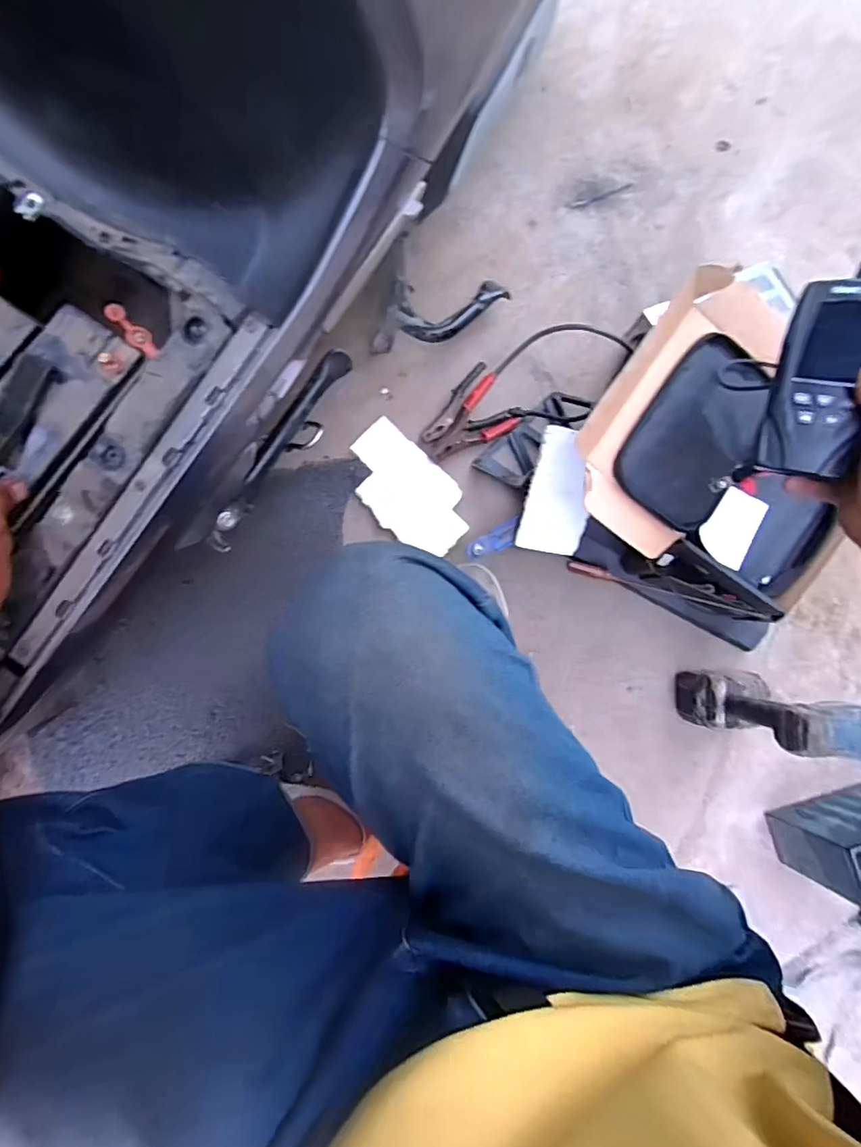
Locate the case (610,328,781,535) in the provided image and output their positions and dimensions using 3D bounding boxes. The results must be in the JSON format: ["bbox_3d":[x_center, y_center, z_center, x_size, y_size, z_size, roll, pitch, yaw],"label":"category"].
[{"bbox_3d":[0.319,-0.168,0.607,0.140,0.052,0.213,32,84,-1],"label":"case"}]

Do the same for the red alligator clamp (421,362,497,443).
[{"bbox_3d":[0.040,-0.247,0.772,0.046,0.034,0.134,44,108,-1],"label":"red alligator clamp"}]

